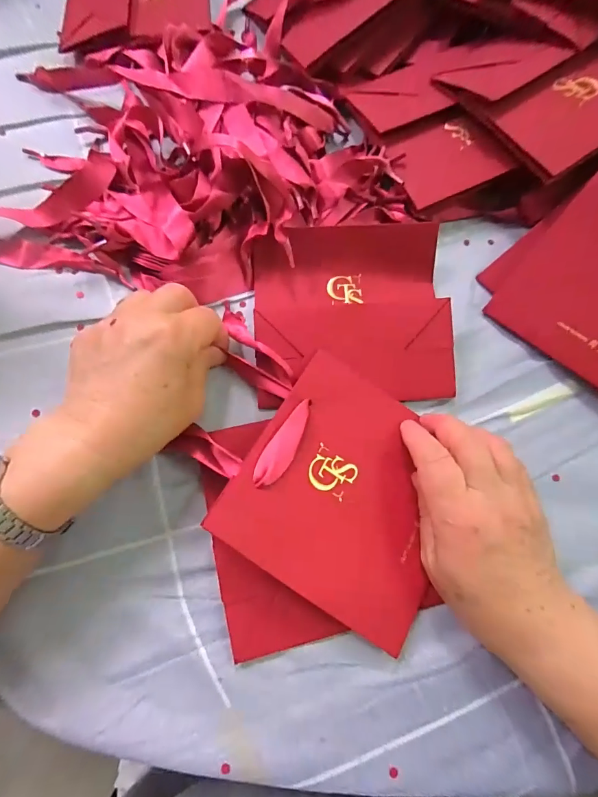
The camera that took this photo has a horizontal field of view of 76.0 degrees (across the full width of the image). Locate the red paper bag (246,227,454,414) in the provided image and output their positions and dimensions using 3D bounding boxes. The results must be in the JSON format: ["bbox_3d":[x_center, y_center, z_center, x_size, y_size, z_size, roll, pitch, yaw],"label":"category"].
[{"bbox_3d":[0.037,-0.068,0.284,0.138,0.024,0.141,-3,74,-2],"label":"red paper bag"}]

